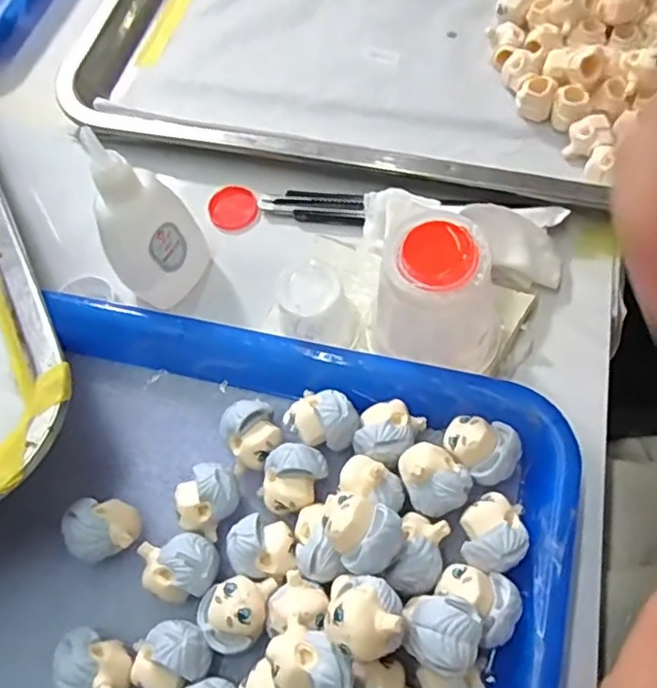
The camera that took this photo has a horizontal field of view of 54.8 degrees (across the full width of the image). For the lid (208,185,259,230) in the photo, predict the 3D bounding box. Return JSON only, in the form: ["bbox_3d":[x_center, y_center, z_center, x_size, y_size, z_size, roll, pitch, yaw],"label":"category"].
[{"bbox_3d":[-0.051,-0.072,0.333,0.025,0.004,0.028,-26,65,-6],"label":"lid"}]

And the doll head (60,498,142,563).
[{"bbox_3d":[-0.087,0.073,0.250,0.025,0.023,0.022,-20,64,-4],"label":"doll head"}]

